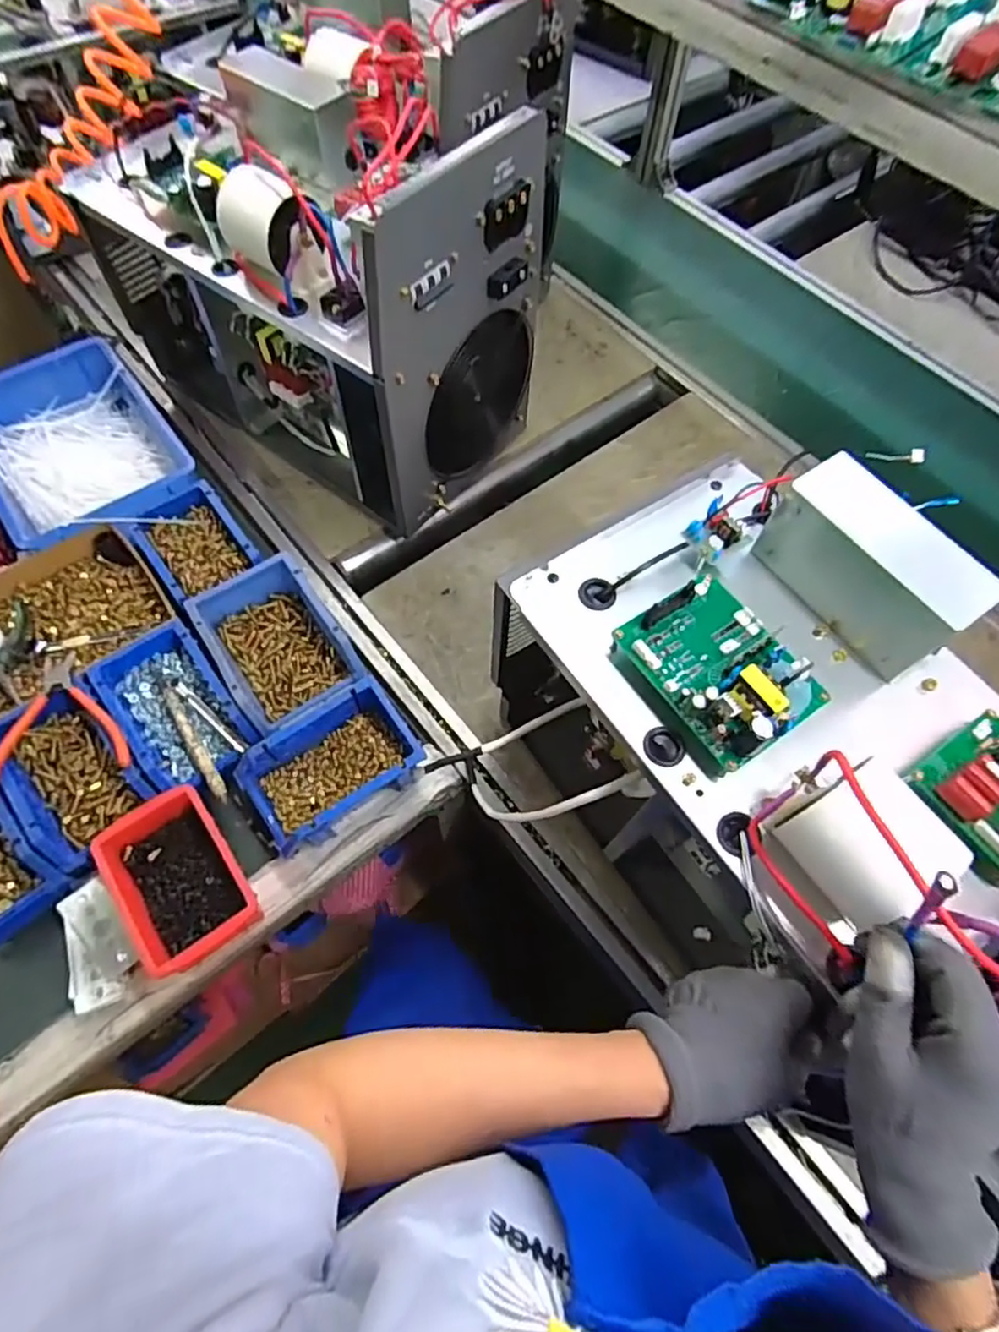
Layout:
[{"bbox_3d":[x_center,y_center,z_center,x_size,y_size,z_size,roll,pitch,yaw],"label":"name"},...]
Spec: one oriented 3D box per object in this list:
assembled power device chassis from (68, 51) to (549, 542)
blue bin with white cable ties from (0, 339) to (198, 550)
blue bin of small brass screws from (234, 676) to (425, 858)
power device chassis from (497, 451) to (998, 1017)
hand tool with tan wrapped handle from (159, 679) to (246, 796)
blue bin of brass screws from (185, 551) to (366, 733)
[{"bbox_3d":[-0.225,-0.471,0.773,0.494,0.380,0.253,36,68,14],"label":"assembled power device chassis"},{"bbox_3d":[-0.524,-0.264,0.805,0.211,0.074,0.294,-32,69,-16],"label":"blue bin with white cable ties"},{"bbox_3d":[-0.164,0.100,0.632,0.159,0.065,0.109,-34,70,-17],"label":"blue bin of small brass screws"},{"bbox_3d":[0.249,0.055,0.440,0.247,0.160,0.496,-32,60,-16],"label":"power device chassis"},{"bbox_3d":[-0.294,0.062,0.645,0.040,0.015,0.147,-32,69,-16],"label":"hand tool with tan wrapped handle"},{"bbox_3d":[-0.233,-0.020,0.686,0.122,0.066,0.189,-31,69,-16],"label":"blue bin of brass screws"}]

